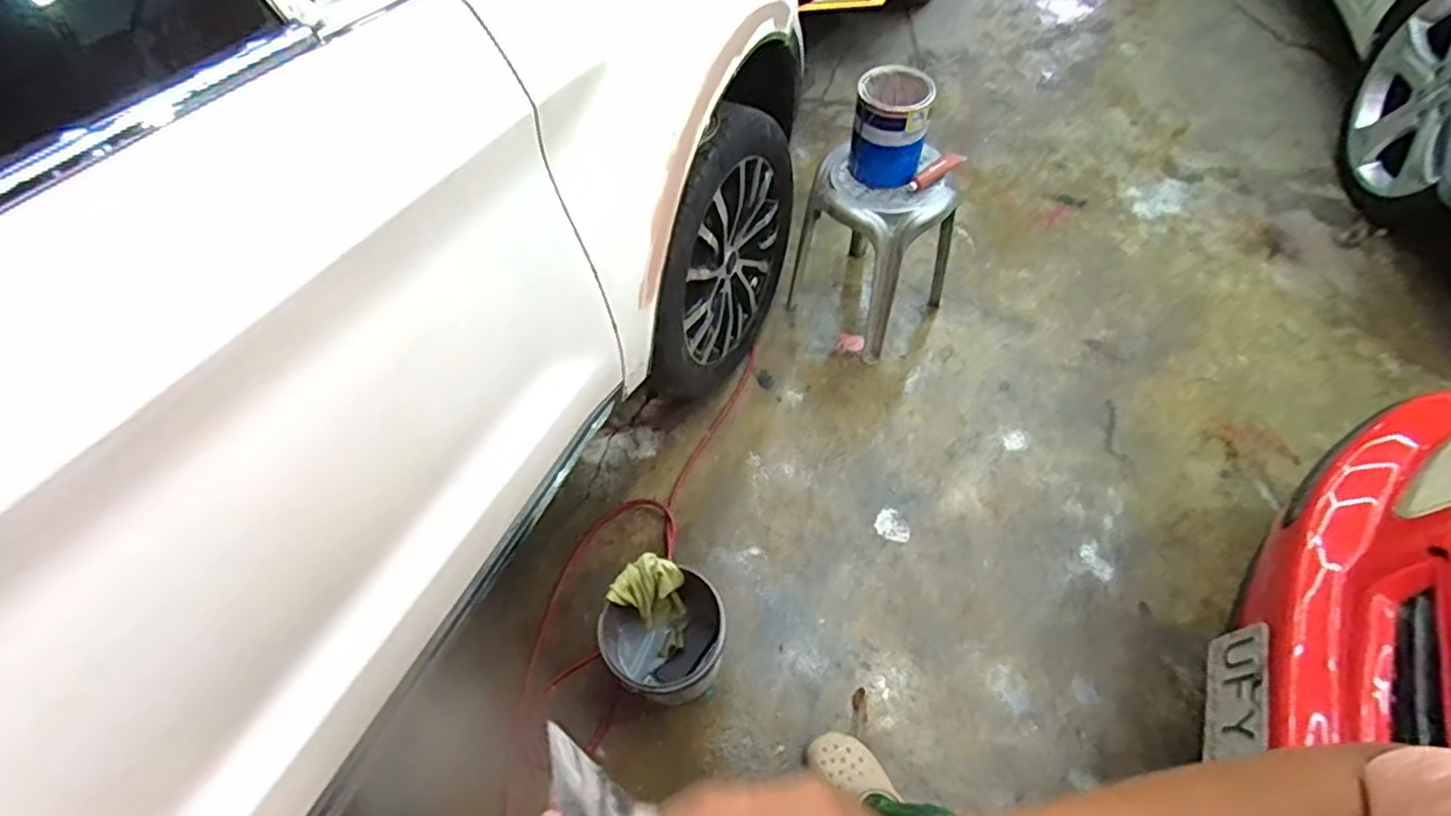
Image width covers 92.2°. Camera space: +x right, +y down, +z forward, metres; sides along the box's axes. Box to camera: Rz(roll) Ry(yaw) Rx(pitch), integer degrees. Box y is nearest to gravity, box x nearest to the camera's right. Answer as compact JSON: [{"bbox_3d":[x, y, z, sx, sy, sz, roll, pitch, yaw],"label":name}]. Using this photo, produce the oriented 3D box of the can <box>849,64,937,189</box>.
[{"bbox_3d":[0.374,-0.637,1.587,0.165,0.194,0.159,6,53,8],"label":"can"}]

